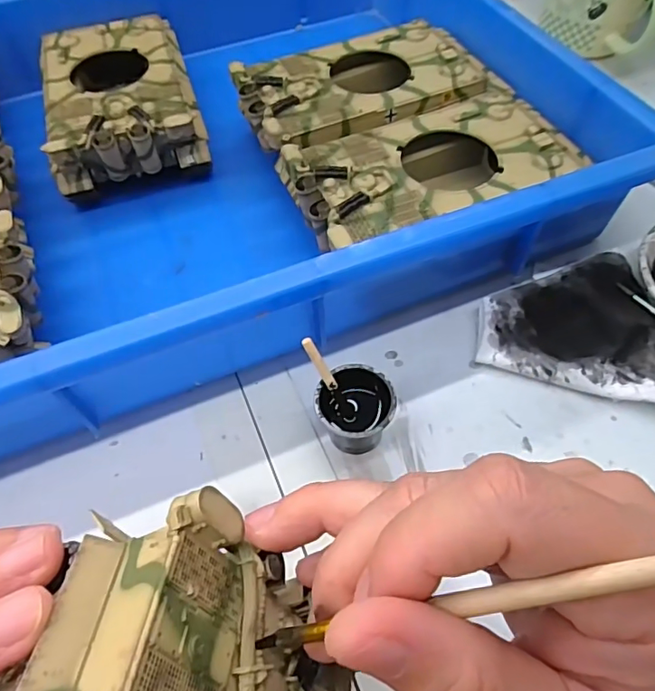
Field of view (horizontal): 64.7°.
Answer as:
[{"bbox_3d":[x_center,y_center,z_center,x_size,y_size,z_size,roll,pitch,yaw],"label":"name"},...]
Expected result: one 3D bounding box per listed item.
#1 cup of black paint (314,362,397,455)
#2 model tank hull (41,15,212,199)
[{"bbox_3d":[0.014,0.035,0.255,0.036,0.036,0.036,-1,56,1],"label":"cup of black paint"},{"bbox_3d":[-0.146,-0.170,0.381,0.099,0.062,0.151,-14,57,-7],"label":"model tank hull"}]

